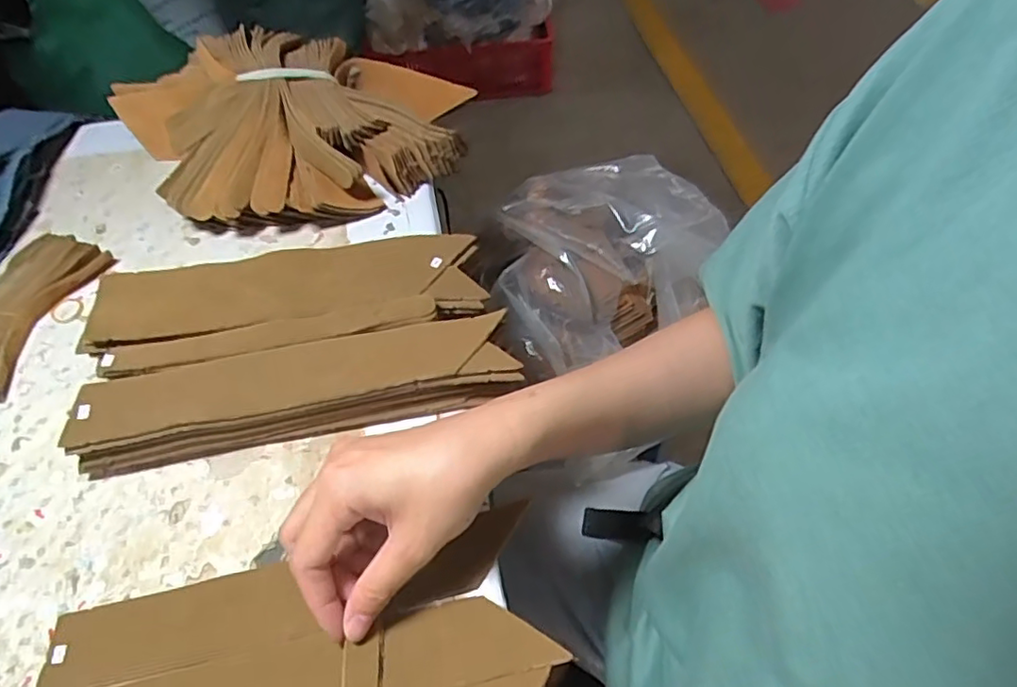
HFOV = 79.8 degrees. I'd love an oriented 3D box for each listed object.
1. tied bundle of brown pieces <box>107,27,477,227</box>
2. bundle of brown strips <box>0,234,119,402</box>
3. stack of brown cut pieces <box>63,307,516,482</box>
[{"bbox_3d":[-0.170,-0.191,0.488,0.241,0.067,0.215,-27,58,-16],"label":"tied bundle of brown pieces"},{"bbox_3d":[-0.328,-0.021,0.409,0.054,0.018,0.128,10,56,9],"label":"bundle of brown strips"},{"bbox_3d":[-0.119,0.027,0.359,0.242,0.038,0.046,-10,55,-5],"label":"stack of brown cut pieces"}]

